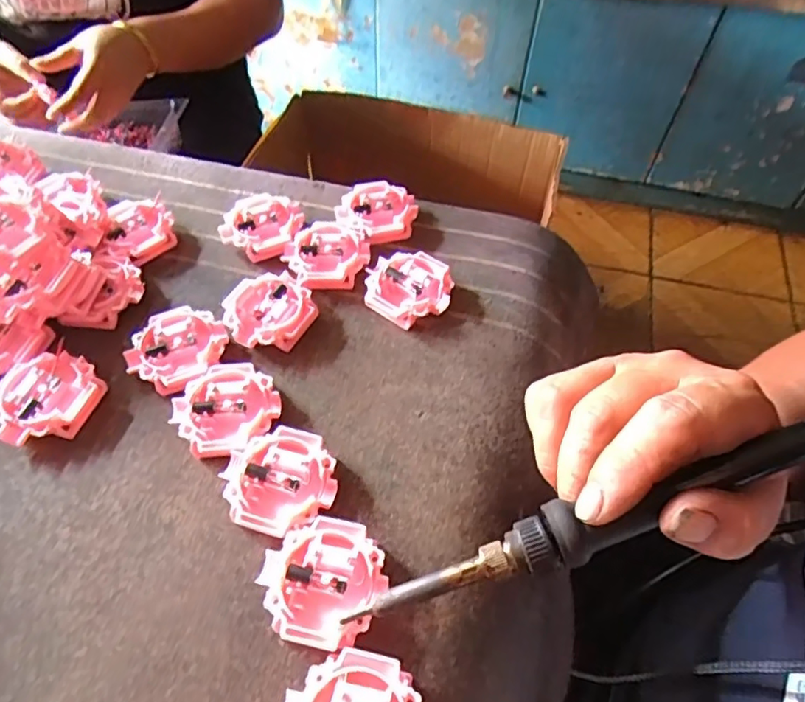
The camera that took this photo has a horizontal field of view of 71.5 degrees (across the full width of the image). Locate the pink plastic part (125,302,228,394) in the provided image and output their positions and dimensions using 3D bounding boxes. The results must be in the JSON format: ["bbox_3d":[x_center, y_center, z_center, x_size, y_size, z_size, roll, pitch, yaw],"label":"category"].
[{"bbox_3d":[-0.130,-0.002,0.324,0.051,0.015,0.051,0,55,0],"label":"pink plastic part"}]

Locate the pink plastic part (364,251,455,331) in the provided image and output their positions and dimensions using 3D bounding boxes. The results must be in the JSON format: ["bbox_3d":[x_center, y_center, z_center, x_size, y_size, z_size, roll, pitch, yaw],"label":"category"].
[{"bbox_3d":[0.004,-0.040,0.350,0.052,0.013,0.051,2,57,-3],"label":"pink plastic part"}]

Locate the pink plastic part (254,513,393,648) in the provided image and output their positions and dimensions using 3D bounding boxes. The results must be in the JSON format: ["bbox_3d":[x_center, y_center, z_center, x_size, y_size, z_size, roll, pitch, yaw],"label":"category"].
[{"bbox_3d":[-0.036,0.103,0.251,0.052,0.016,0.052,9,55,6],"label":"pink plastic part"}]

